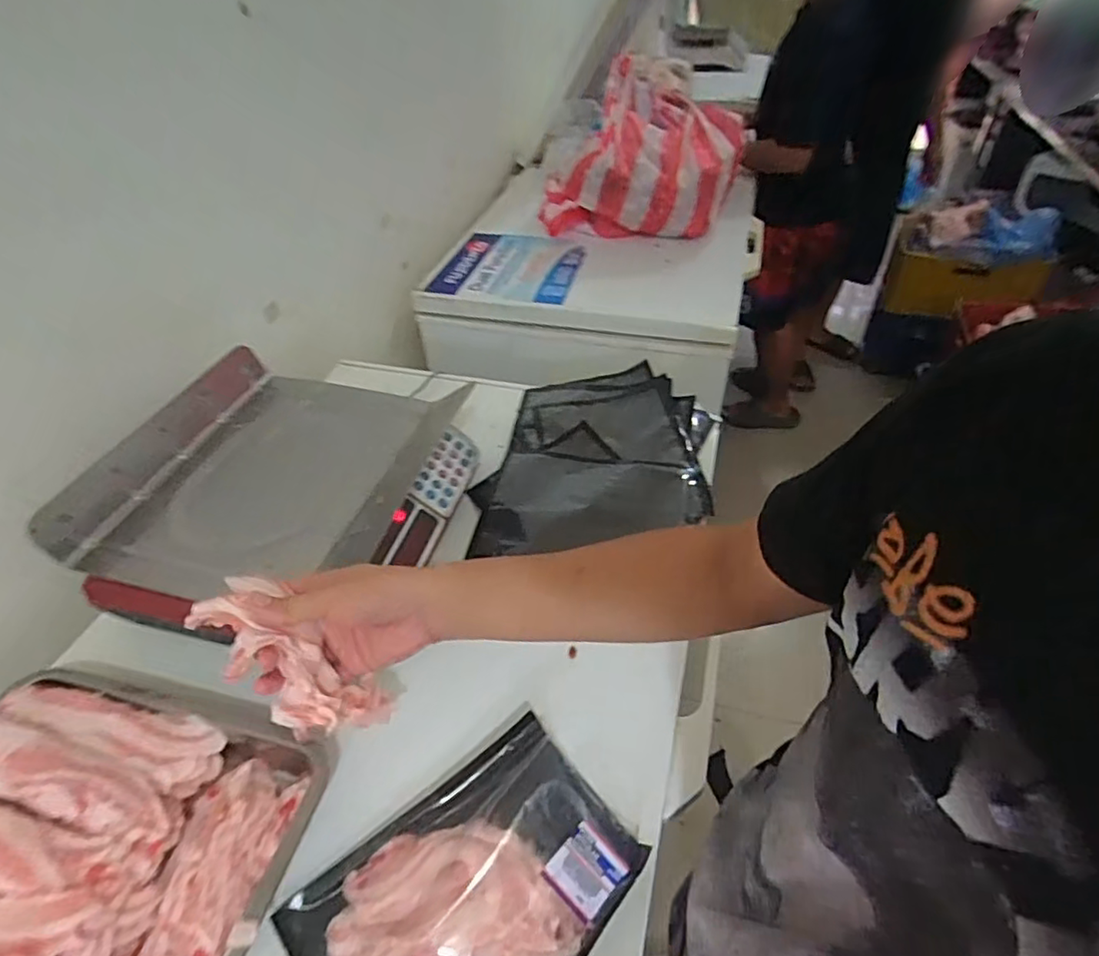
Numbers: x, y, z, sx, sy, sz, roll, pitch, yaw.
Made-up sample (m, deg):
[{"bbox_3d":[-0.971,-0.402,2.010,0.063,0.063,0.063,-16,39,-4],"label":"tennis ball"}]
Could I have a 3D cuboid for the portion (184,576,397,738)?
[{"bbox_3d":[-0.191,0.145,0.467,0.037,0.168,0.071,-27,23,47],"label":"portion"}]

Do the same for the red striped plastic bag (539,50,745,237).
[{"bbox_3d":[0.196,-0.687,1.328,0.314,0.275,0.367,-34,52,-27],"label":"red striped plastic bag"}]

